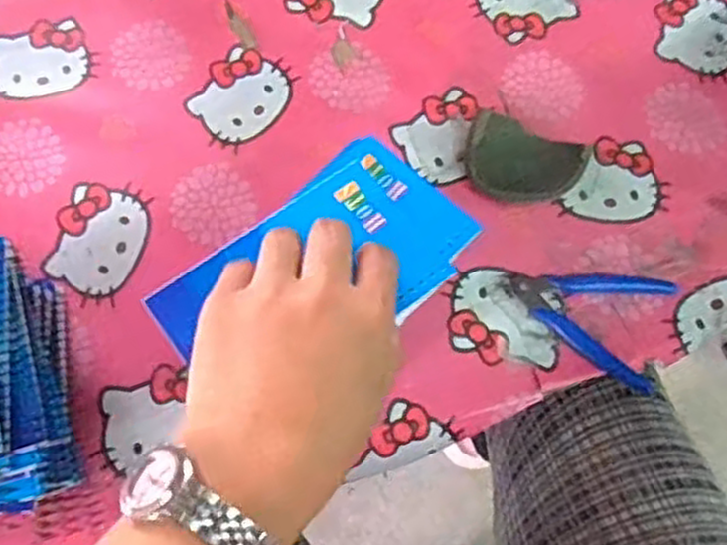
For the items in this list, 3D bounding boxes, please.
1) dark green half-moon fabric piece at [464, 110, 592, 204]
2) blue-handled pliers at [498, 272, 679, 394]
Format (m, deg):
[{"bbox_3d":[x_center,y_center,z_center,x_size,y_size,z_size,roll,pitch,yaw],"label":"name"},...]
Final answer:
[{"bbox_3d":[0.121,-0.081,0.592,0.088,0.023,0.057,20,70,6],"label":"dark green half-moon fabric piece"},{"bbox_3d":[0.157,0.026,0.556,0.115,0.010,0.082,21,70,7],"label":"blue-handled pliers"}]

